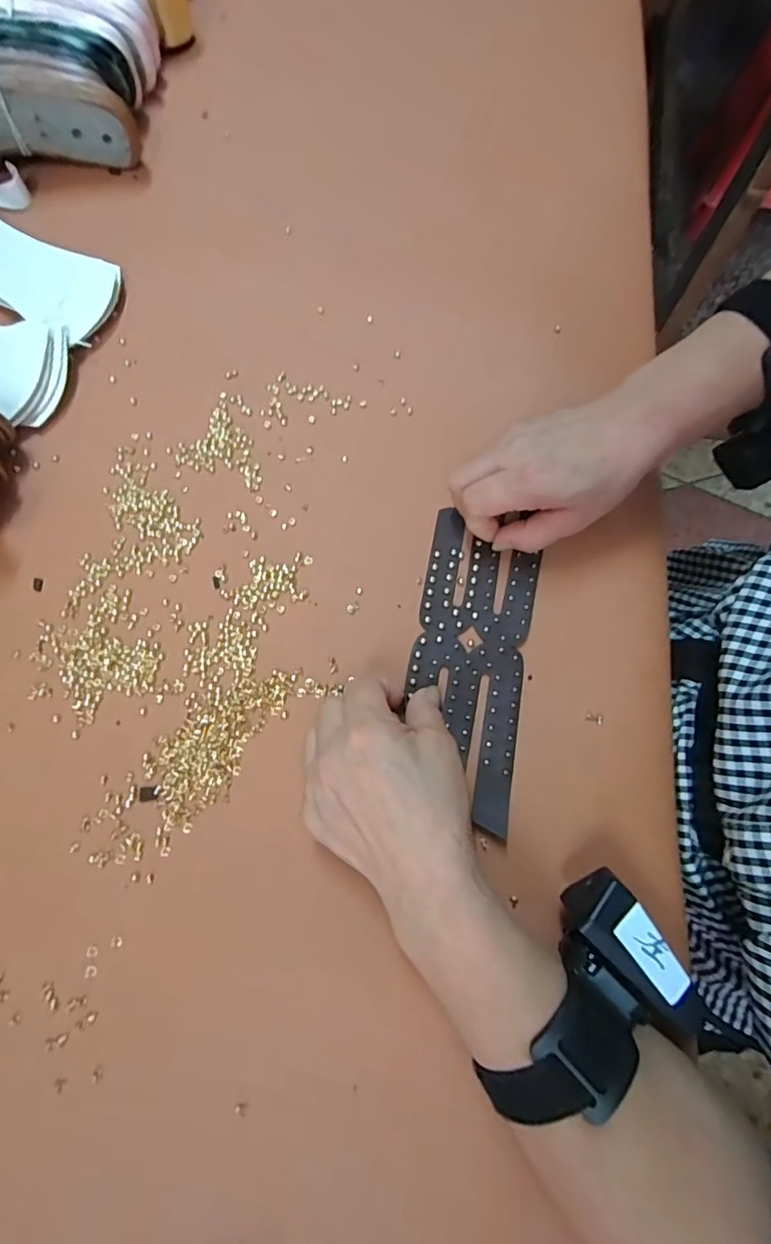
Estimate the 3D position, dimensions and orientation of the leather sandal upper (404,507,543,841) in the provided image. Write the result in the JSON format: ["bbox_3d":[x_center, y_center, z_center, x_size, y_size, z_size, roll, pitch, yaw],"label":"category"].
[{"bbox_3d":[0.051,0.022,0.329,0.069,0.008,0.183,10,72,6],"label":"leather sandal upper"}]

